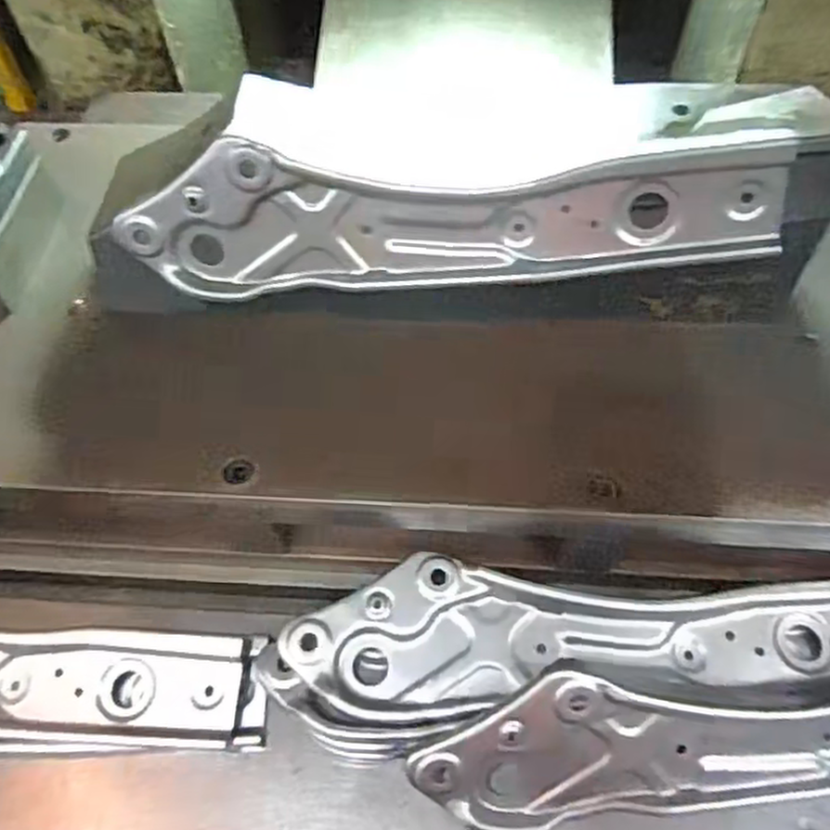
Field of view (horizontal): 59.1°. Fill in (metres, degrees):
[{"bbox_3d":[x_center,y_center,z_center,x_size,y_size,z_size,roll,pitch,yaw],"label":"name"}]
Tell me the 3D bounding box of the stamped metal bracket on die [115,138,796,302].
[{"bbox_3d":[0.015,-0.124,0.489,0.425,0.103,0.030,2,57,4],"label":"stamped metal bracket on die"}]

